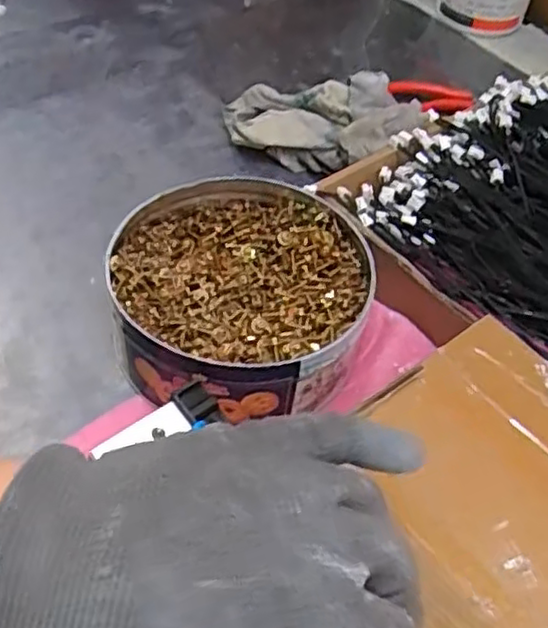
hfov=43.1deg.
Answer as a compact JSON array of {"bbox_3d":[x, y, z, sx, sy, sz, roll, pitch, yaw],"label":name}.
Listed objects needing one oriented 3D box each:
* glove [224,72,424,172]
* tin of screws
[{"bbox_3d":[0.033,-0.145,0.532,0.144,0.055,0.083,4,49,-2],"label":"glove"},{"bbox_3d":[-0.021,-0.011,0.412,0.150,0.057,0.159,23,52,13],"label":"tin of screws"}]

